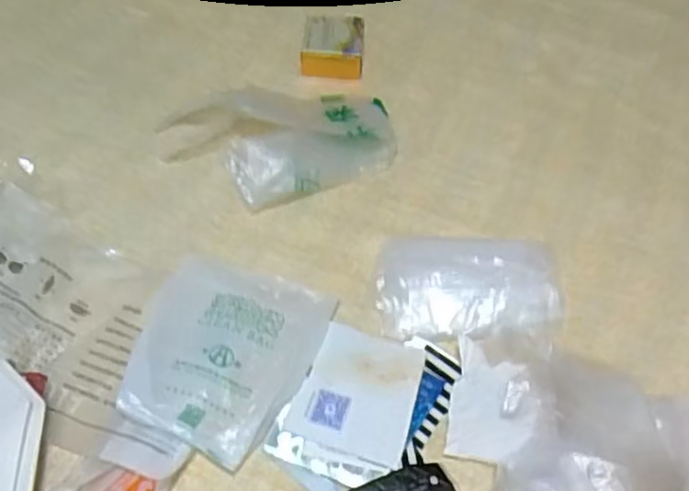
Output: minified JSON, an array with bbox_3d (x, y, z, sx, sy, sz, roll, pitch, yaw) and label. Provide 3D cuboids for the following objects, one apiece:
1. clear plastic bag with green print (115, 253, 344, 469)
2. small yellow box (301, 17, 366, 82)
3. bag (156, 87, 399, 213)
[{"bbox_3d":[-0.130,0.107,0.716,0.178,0.025,0.200,20,58,9],"label":"clear plastic bag with green print"},{"bbox_3d":[-0.015,-0.270,0.936,0.080,0.051,0.078,5,57,0],"label":"small yellow box"},{"bbox_3d":[-0.083,-0.144,0.877,0.300,0.060,0.185,1,57,-4],"label":"bag"}]

